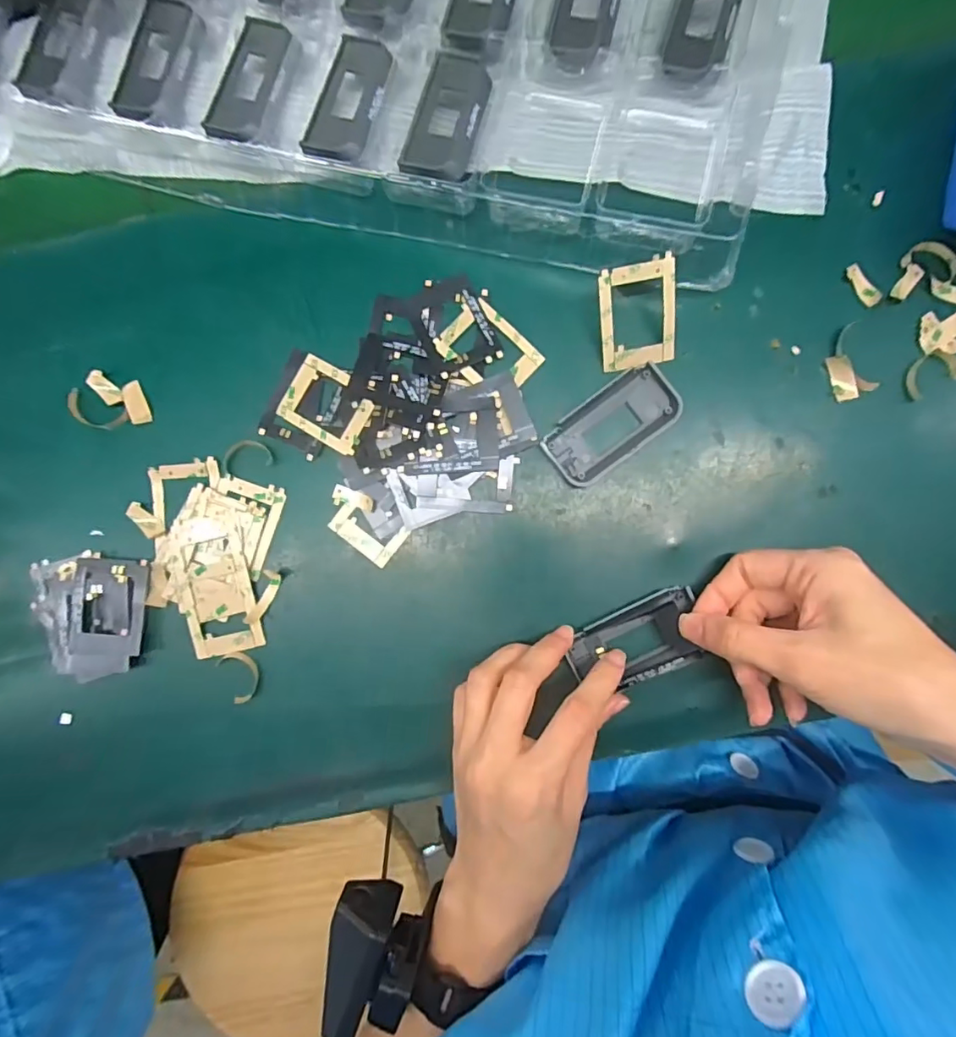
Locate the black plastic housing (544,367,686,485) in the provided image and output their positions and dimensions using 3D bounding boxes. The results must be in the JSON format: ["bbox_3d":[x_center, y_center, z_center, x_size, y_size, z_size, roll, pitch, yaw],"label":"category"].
[{"bbox_3d":[0.074,-0.051,0.295,0.075,0.008,0.038,-38,87,0],"label":"black plastic housing"}]

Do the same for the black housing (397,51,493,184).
[{"bbox_3d":[-0.017,-0.221,0.294,0.038,0.012,0.075,14,89,2],"label":"black housing"}]

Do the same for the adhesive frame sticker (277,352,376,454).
[{"bbox_3d":[-0.084,-0.064,0.298,0.053,0.004,0.040,29,92,12],"label":"adhesive frame sticker"}]

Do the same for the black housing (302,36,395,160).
[{"bbox_3d":[-0.072,-0.238,0.301,0.034,0.011,0.078,16,89,2],"label":"black housing"}]

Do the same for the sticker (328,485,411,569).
[{"bbox_3d":[-0.065,0.003,0.301,0.048,0.004,0.027,40,90,3],"label":"sticker"}]

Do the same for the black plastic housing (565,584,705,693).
[{"bbox_3d":[0.087,0.068,0.290,0.073,0.013,0.037,-24,88,1],"label":"black plastic housing"}]

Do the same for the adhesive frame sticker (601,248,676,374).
[{"bbox_3d":[0.086,-0.109,0.286,0.039,0.004,0.054,-9,115,5],"label":"adhesive frame sticker"}]

